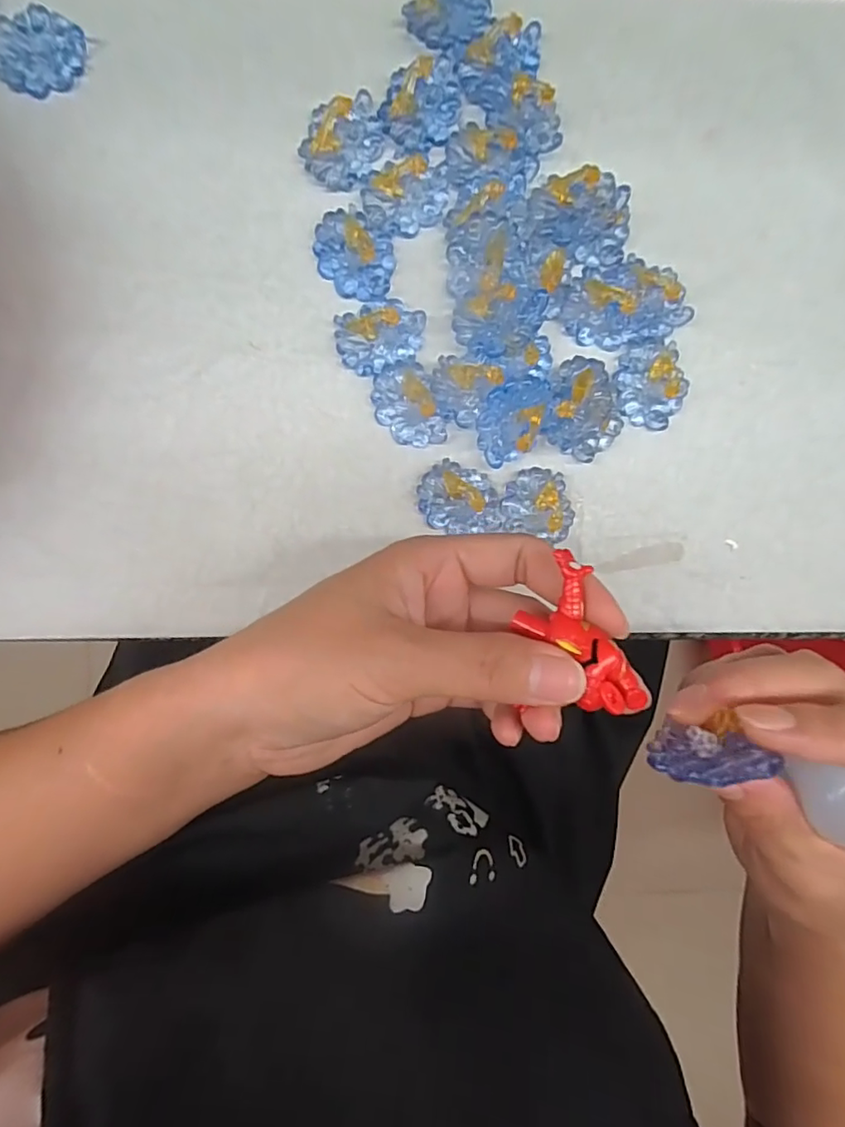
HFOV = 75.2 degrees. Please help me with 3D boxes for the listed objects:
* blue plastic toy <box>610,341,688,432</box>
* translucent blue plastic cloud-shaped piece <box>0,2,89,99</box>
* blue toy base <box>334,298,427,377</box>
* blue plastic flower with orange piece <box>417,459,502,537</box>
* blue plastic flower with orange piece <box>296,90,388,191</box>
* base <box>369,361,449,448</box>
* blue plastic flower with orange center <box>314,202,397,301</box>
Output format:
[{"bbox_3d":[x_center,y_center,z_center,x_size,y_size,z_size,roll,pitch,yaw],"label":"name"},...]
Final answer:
[{"bbox_3d":[0.100,-0.078,0.239,0.031,0.007,0.036,-16,95,-1],"label":"blue plastic toy"},{"bbox_3d":[-0.153,-0.204,0.218,0.036,0.006,0.027,-24,95,-1],"label":"translucent blue plastic cloud-shaped piece"},{"bbox_3d":[-0.017,-0.097,0.233,0.037,0.006,0.026,-14,95,-1],"label":"blue toy base"},{"bbox_3d":[0.017,-0.027,0.239,0.038,0.007,0.028,16,93,-4],"label":"blue plastic flower with orange piece"},{"bbox_3d":[-0.031,-0.171,0.222,0.035,0.012,0.027,-31,95,0],"label":"blue plastic flower with orange piece"},{"bbox_3d":[-0.007,-0.067,0.232,0.025,0.014,0.035,-20,95,-1],"label":"base"},{"bbox_3d":[-0.028,-0.129,0.230,0.036,0.007,0.030,35,92,-4],"label":"blue plastic flower with orange center"}]

